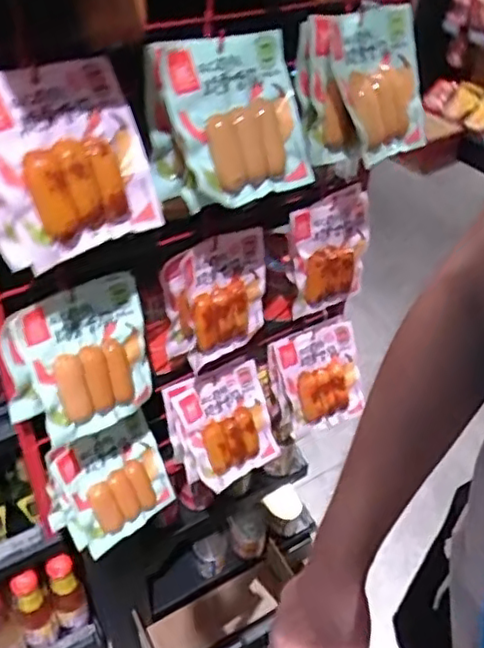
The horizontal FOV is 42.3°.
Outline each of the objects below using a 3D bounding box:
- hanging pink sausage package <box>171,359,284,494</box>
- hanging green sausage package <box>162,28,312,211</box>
[{"bbox_3d":[-0.013,0.136,0.842,0.126,0.149,0.022,-26,15,-29],"label":"hanging pink sausage package"},{"bbox_3d":[-0.006,-0.186,0.574,0.128,0.142,0.034,-22,14,-29],"label":"hanging green sausage package"}]

